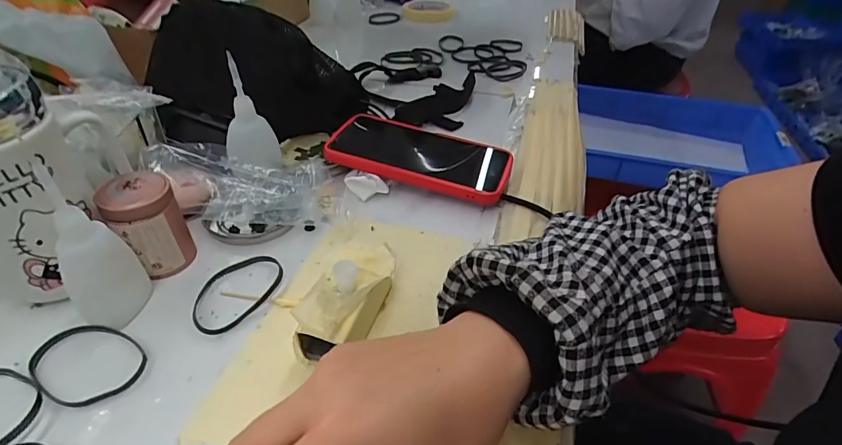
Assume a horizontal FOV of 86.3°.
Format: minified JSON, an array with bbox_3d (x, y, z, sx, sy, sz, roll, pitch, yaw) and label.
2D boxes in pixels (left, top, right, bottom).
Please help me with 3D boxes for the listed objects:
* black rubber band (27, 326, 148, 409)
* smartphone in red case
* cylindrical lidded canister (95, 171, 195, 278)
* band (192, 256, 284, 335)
[{"bbox_3d":[-0.198,0.083,0.267,0.066,0.004,0.049,16,41,16],"label":"black rubber band"},{"bbox_3d":[-0.001,-0.065,0.425,0.171,0.017,0.084,19,44,14],"label":"smartphone in red case"},{"bbox_3d":[-0.192,0.003,0.318,0.043,0.066,0.037,-26,47,-31],"label":"cylindrical lidded canister"},{"bbox_3d":[-0.128,0.047,0.315,0.046,0.007,0.073,25,48,26],"label":"band"}]

